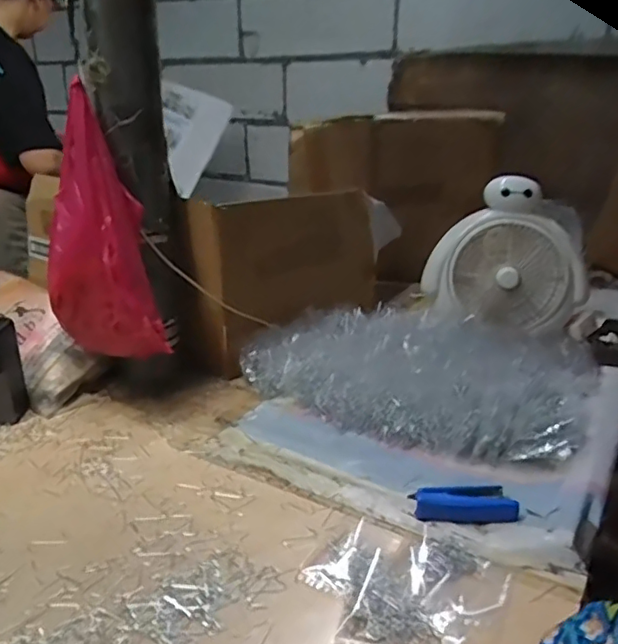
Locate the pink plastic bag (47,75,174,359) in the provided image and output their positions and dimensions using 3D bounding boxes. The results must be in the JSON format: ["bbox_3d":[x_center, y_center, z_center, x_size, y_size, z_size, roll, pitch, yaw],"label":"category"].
[{"bbox_3d":[-0.257,-0.104,0.705,0.126,0.283,0.113,-8,23,-22],"label":"pink plastic bag"}]

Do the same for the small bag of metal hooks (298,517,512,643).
[{"bbox_3d":[0.079,0.222,0.500,0.145,0.012,0.147,19,28,38],"label":"small bag of metal hooks"}]

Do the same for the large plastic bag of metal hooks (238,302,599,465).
[{"bbox_3d":[0.166,0.058,0.849,0.442,0.067,0.333,13,24,27],"label":"large plastic bag of metal hooks"}]

